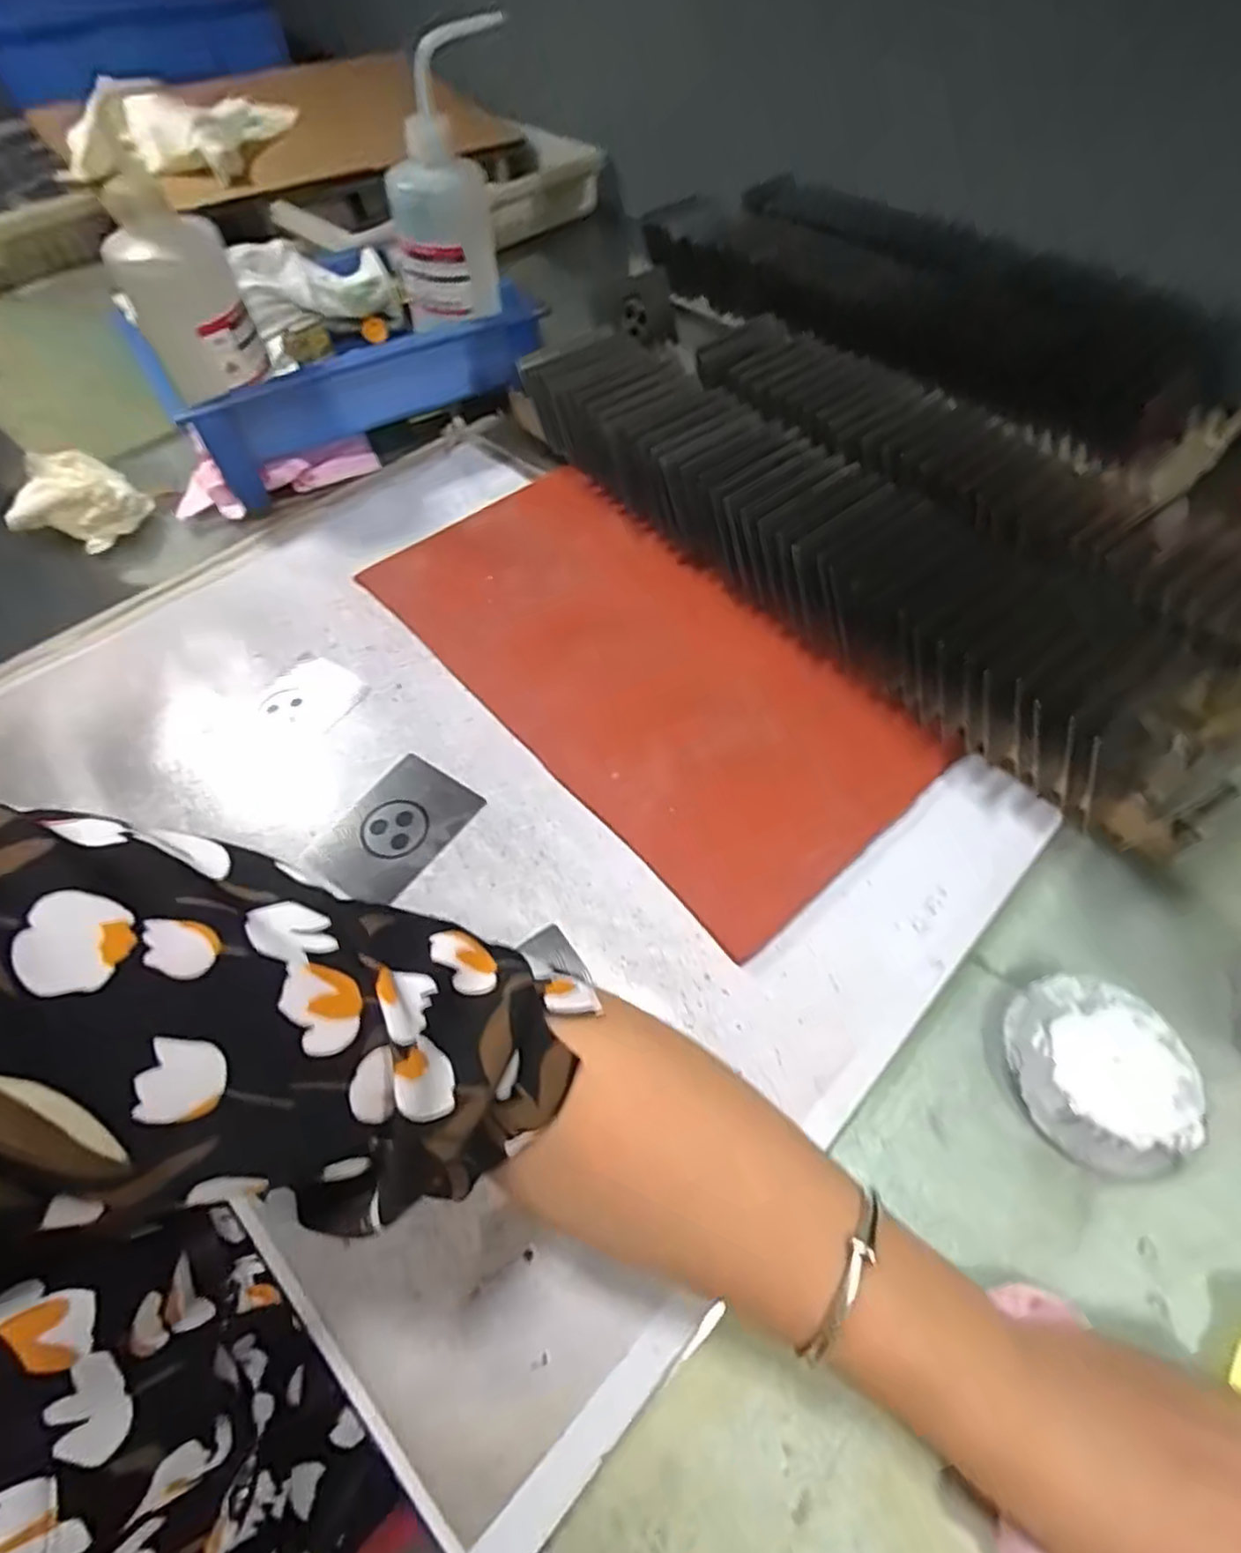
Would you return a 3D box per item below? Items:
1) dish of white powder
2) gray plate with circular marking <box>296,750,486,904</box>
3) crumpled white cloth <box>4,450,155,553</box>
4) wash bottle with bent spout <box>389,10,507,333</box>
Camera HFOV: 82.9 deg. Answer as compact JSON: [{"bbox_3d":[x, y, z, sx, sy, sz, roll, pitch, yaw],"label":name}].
[{"bbox_3d":[0.222,0.136,0.325,0.080,0.011,0.083,-1,56,2],"label":"dish of white powder"},{"bbox_3d":[-0.129,0.032,0.397,0.061,0.004,0.088,33,69,20],"label":"gray plate with circular marking"},{"bbox_3d":[-0.427,-0.223,0.557,0.079,0.044,0.086,5,57,7],"label":"crumpled white cloth"},{"bbox_3d":[-0.121,-0.433,0.534,0.106,0.178,0.072,-26,59,-16],"label":"wash bottle with bent spout"}]

